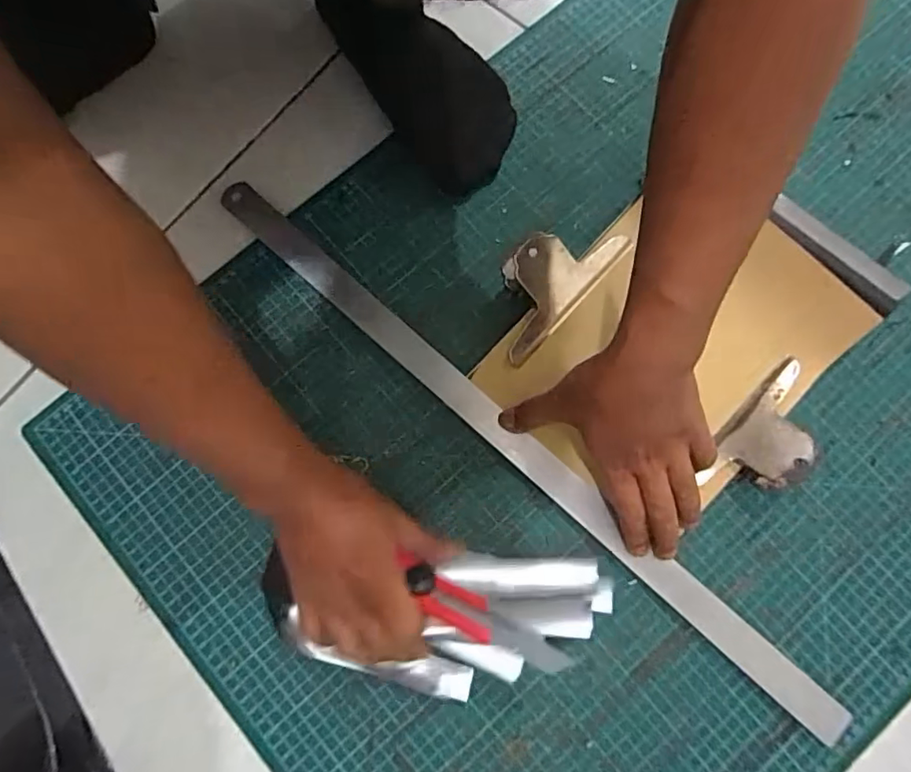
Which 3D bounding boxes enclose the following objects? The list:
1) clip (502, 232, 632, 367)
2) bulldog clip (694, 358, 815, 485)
[{"bbox_3d":[0.074,-0.088,0.451,0.064,0.034,0.135,42,83,7],"label":"clip"},{"bbox_3d":[0.245,0.037,0.424,0.056,0.039,0.116,43,83,7],"label":"bulldog clip"}]

